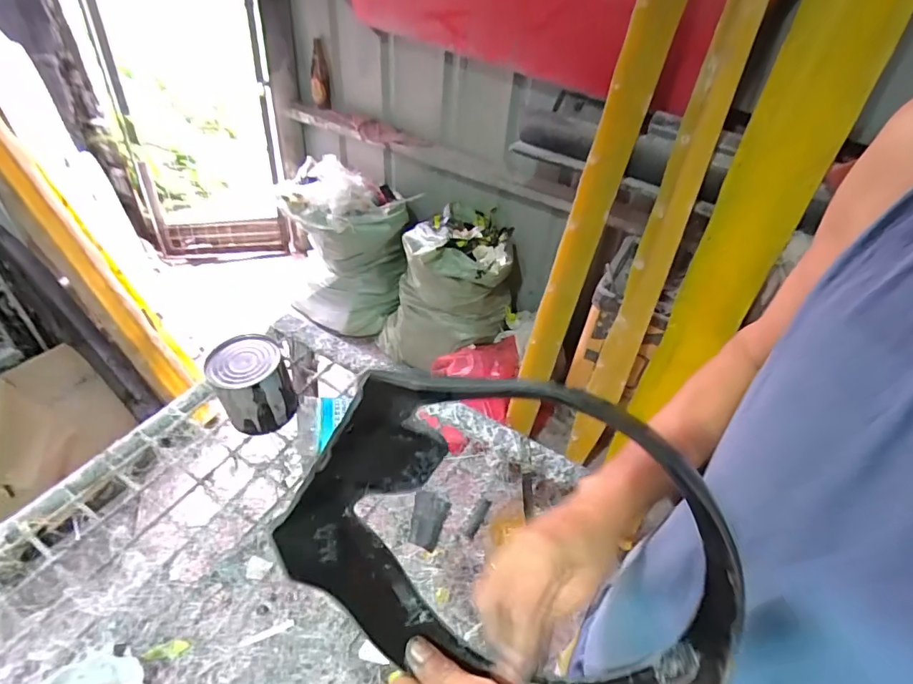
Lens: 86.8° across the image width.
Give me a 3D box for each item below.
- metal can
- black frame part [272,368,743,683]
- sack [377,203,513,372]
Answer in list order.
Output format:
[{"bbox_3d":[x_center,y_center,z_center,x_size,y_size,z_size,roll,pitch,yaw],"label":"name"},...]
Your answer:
[{"bbox_3d":[-0.292,0.063,0.696,0.101,0.117,0.093,4,40,-3],"label":"metal can"},{"bbox_3d":[0.033,0.119,0.273,0.252,0.199,0.102,17,40,13],"label":"black frame part"},{"bbox_3d":[-0.043,-0.189,1.821,0.471,0.526,0.353,5,40,-3],"label":"sack"}]

